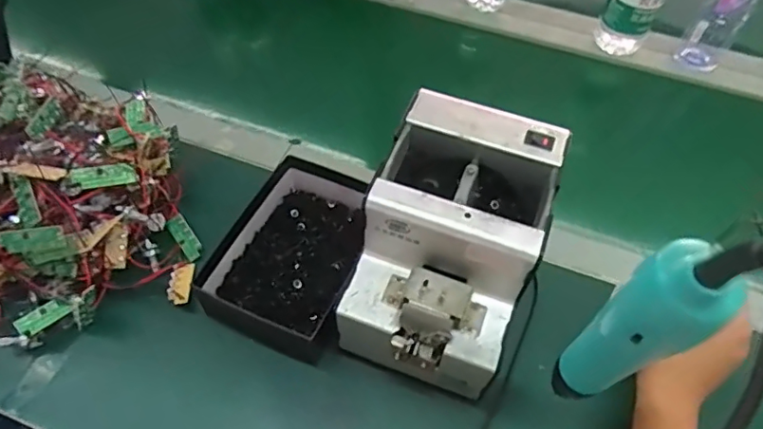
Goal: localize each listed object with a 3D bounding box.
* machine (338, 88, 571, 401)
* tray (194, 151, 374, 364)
[{"bbox_3d":[0.054,0.020,0.419,0.119,0.121,0.177,18,56,10],"label":"machine"},{"bbox_3d":[-0.073,0.030,0.487,0.113,0.049,0.172,19,56,11],"label":"tray"}]

